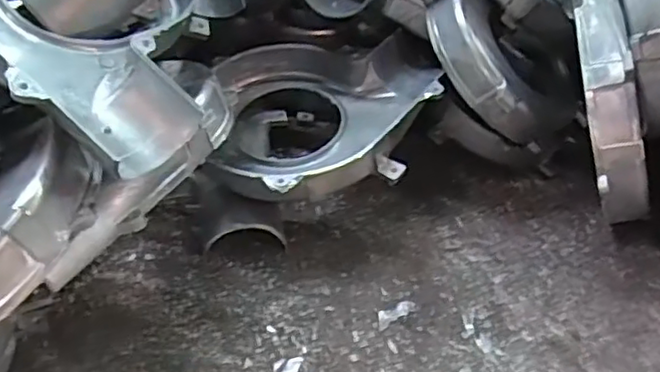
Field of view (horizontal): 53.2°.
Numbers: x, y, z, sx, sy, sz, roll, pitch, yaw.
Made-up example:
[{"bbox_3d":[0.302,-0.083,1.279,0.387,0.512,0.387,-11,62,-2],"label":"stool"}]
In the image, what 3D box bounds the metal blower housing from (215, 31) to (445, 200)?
[{"bbox_3d":[-0.005,-0.051,0.481,0.173,0.048,0.156,-1,44,-10],"label":"metal blower housing"}]

